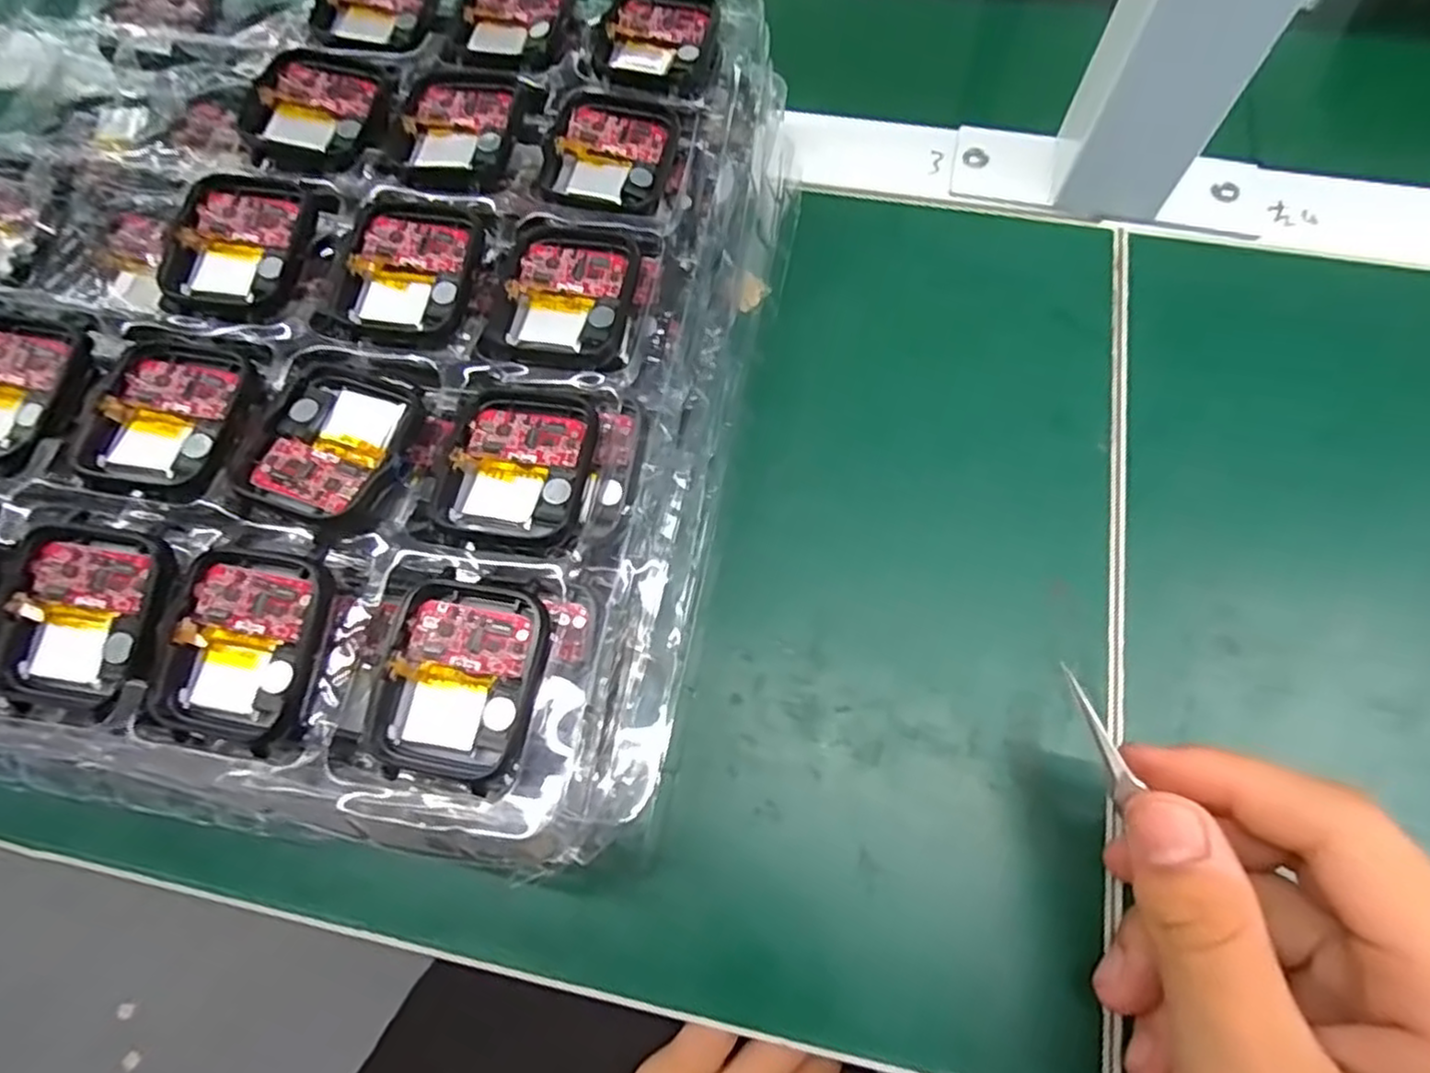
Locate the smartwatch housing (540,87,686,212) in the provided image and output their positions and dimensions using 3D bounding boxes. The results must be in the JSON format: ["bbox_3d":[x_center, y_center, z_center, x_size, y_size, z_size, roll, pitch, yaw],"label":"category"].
[{"bbox_3d":[-0.032,-0.122,0.225,0.037,0.005,0.045,11,70,6],"label":"smartwatch housing"}]

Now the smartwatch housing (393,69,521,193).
[{"bbox_3d":[-0.082,-0.131,0.227,0.036,0.004,0.049,6,69,4],"label":"smartwatch housing"}]

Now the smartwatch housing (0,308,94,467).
[{"bbox_3d":[-0.201,-0.042,0.201,0.048,0.009,0.045,12,70,6],"label":"smartwatch housing"}]

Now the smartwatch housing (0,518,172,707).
[{"bbox_3d":[-0.157,0.019,0.177,0.041,0.011,0.042,14,70,7],"label":"smartwatch housing"}]

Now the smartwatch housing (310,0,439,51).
[{"bbox_3d":[-0.119,-0.190,0.255,0.041,0.007,0.039,11,70,6],"label":"smartwatch housing"}]

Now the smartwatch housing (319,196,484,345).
[{"bbox_3d":[-0.090,-0.079,0.208,0.040,0.005,0.042,14,70,7],"label":"smartwatch housing"}]

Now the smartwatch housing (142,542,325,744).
[{"bbox_3d":[-0.112,0.025,0.172,0.037,0.011,0.043,9,70,6],"label":"smartwatch housing"}]

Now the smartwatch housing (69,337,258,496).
[{"bbox_3d":[-0.149,-0.033,0.197,0.044,0.006,0.046,11,70,6],"label":"smartwatch housing"}]

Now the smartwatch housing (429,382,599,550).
[{"bbox_3d":[-0.051,-0.020,0.188,0.037,0.006,0.044,11,70,6],"label":"smartwatch housing"}]

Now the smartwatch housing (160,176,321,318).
[{"bbox_3d":[-0.142,-0.086,0.215,0.035,0.014,0.042,14,70,7],"label":"smartwatch housing"}]

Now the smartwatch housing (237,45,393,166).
[{"bbox_3d":[-0.127,-0.140,0.231,0.041,0.008,0.045,14,70,7],"label":"smartwatch housing"}]

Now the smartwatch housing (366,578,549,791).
[{"bbox_3d":[-0.059,0.033,0.168,0.037,0.011,0.044,12,70,7],"label":"smartwatch housing"}]

